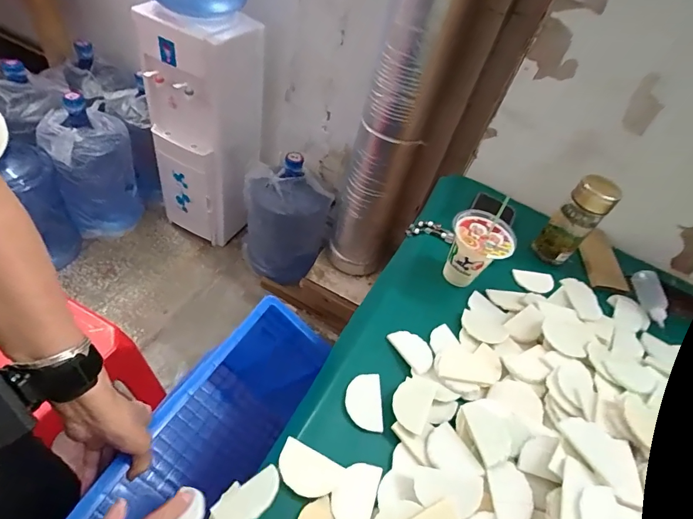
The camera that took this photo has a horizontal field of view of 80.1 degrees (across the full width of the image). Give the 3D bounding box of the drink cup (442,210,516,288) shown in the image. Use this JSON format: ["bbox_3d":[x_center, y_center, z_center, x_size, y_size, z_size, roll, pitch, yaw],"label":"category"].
[{"bbox_3d":[0.198,-0.008,0.634,0.088,0.112,0.080,3,44,-3],"label":"drink cup"}]

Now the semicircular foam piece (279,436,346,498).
[{"bbox_3d":[-0.041,0.221,0.430,0.066,0.004,0.044,25,48,11],"label":"semicircular foam piece"}]

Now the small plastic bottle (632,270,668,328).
[{"bbox_3d":[0.520,0.066,0.701,0.028,0.031,0.101,5,57,-1],"label":"small plastic bottle"}]

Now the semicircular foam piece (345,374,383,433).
[{"bbox_3d":[0.020,0.170,0.495,0.042,0.005,0.068,7,52,-10],"label":"semicircular foam piece"}]

